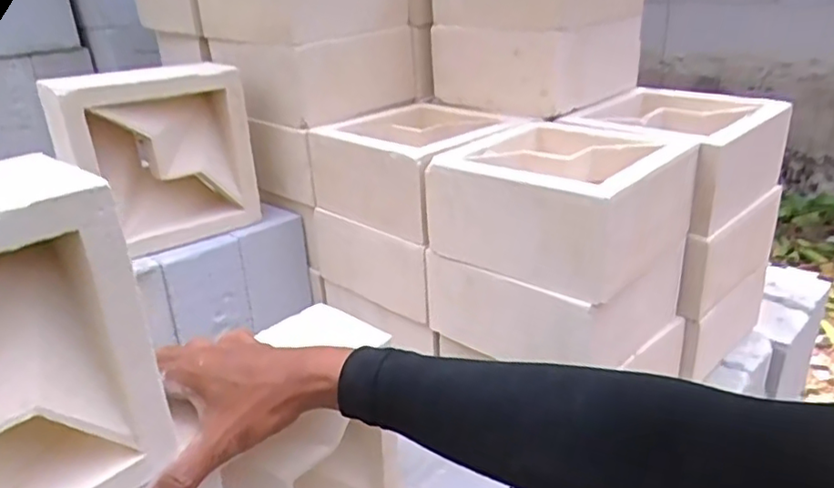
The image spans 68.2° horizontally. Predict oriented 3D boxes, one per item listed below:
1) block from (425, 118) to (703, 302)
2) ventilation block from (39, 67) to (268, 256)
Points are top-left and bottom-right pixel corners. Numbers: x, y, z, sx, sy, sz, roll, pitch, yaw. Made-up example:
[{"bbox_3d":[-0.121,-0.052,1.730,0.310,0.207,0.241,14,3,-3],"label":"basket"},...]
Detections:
[{"bbox_3d":[0.147,-0.049,0.635,0.209,0.100,0.189,17,32,38],"label":"block"},{"bbox_3d":[-0.295,-0.102,0.709,0.196,0.194,0.077,-21,30,-32],"label":"ventilation block"}]

